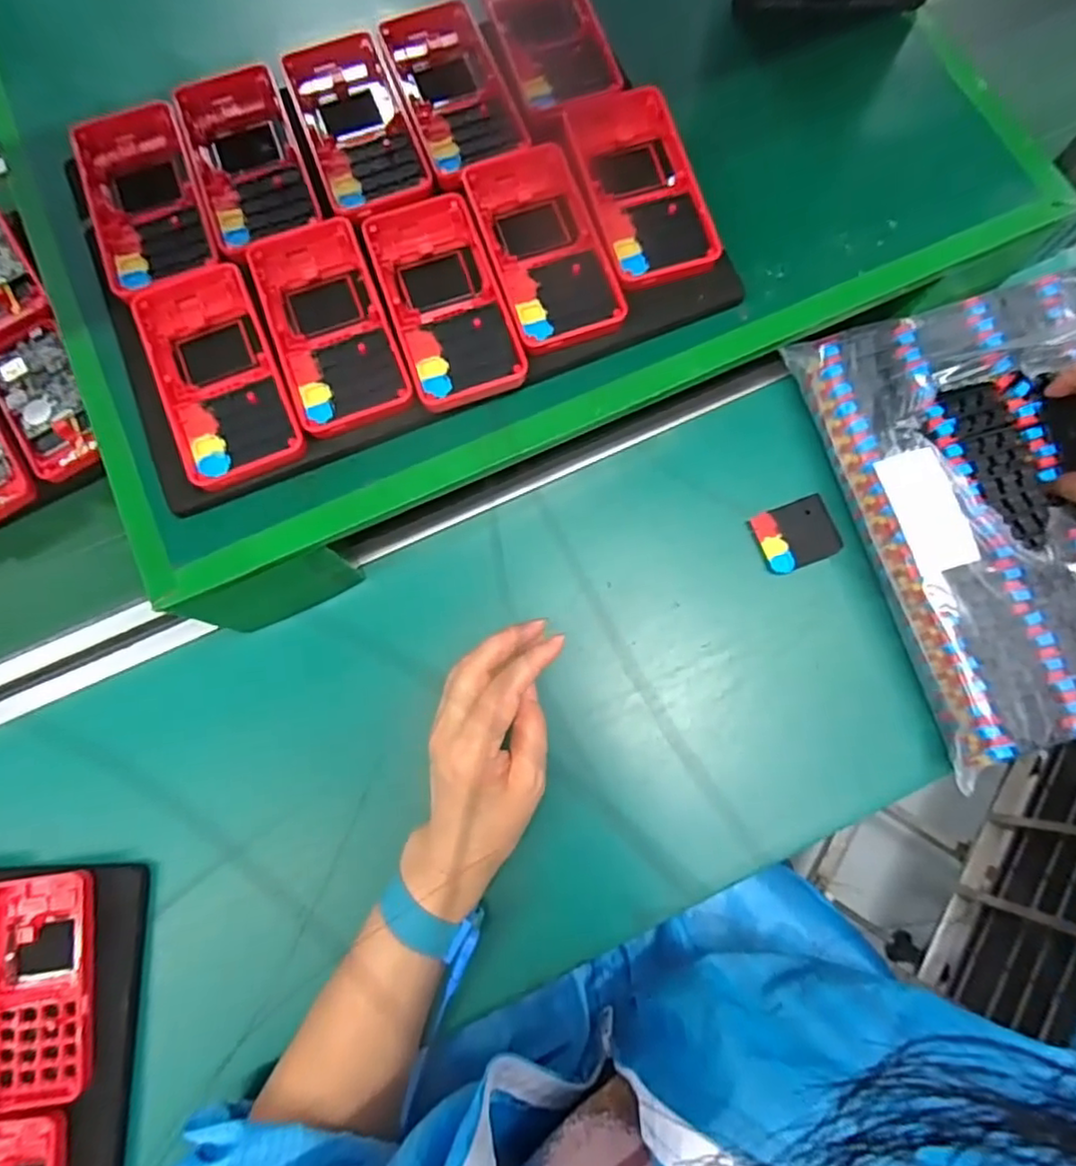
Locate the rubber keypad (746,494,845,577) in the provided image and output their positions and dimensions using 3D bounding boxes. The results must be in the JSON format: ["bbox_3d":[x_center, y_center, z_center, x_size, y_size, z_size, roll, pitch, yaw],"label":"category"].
[{"bbox_3d":[0.183,-0.034,0.443,0.055,0.009,0.044,-19,77,-3],"label":"rubber keypad"}]

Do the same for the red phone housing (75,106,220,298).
[{"bbox_3d":[-0.232,-0.229,0.373,0.063,0.017,0.121,-21,76,-6],"label":"red phone housing"}]

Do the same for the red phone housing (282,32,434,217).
[{"bbox_3d":[-0.111,-0.281,0.384,0.061,0.013,0.125,-19,76,-5],"label":"red phone housing"}]

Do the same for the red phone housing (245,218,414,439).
[{"bbox_3d":[-0.117,-0.144,0.352,0.061,0.013,0.126,-20,76,-5],"label":"red phone housing"}]

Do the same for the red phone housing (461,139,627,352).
[{"bbox_3d":[0.003,-0.195,0.361,0.062,0.007,0.126,-18,76,-5],"label":"red phone housing"}]

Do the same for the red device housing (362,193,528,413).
[{"bbox_3d":[-0.054,-0.163,0.358,0.061,0.015,0.129,-18,76,-5],"label":"red device housing"}]

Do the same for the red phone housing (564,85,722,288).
[{"bbox_3d":[0.060,-0.236,0.369,0.062,0.011,0.128,-15,75,-4],"label":"red phone housing"}]

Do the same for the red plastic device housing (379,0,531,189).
[{"bbox_3d":[-0.052,-0.309,0.394,0.064,0.011,0.135,-18,76,-5],"label":"red plastic device housing"}]

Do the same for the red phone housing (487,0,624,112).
[{"bbox_3d":[0.006,-0.358,0.401,0.060,0.008,0.130,-16,75,-4],"label":"red phone housing"}]

